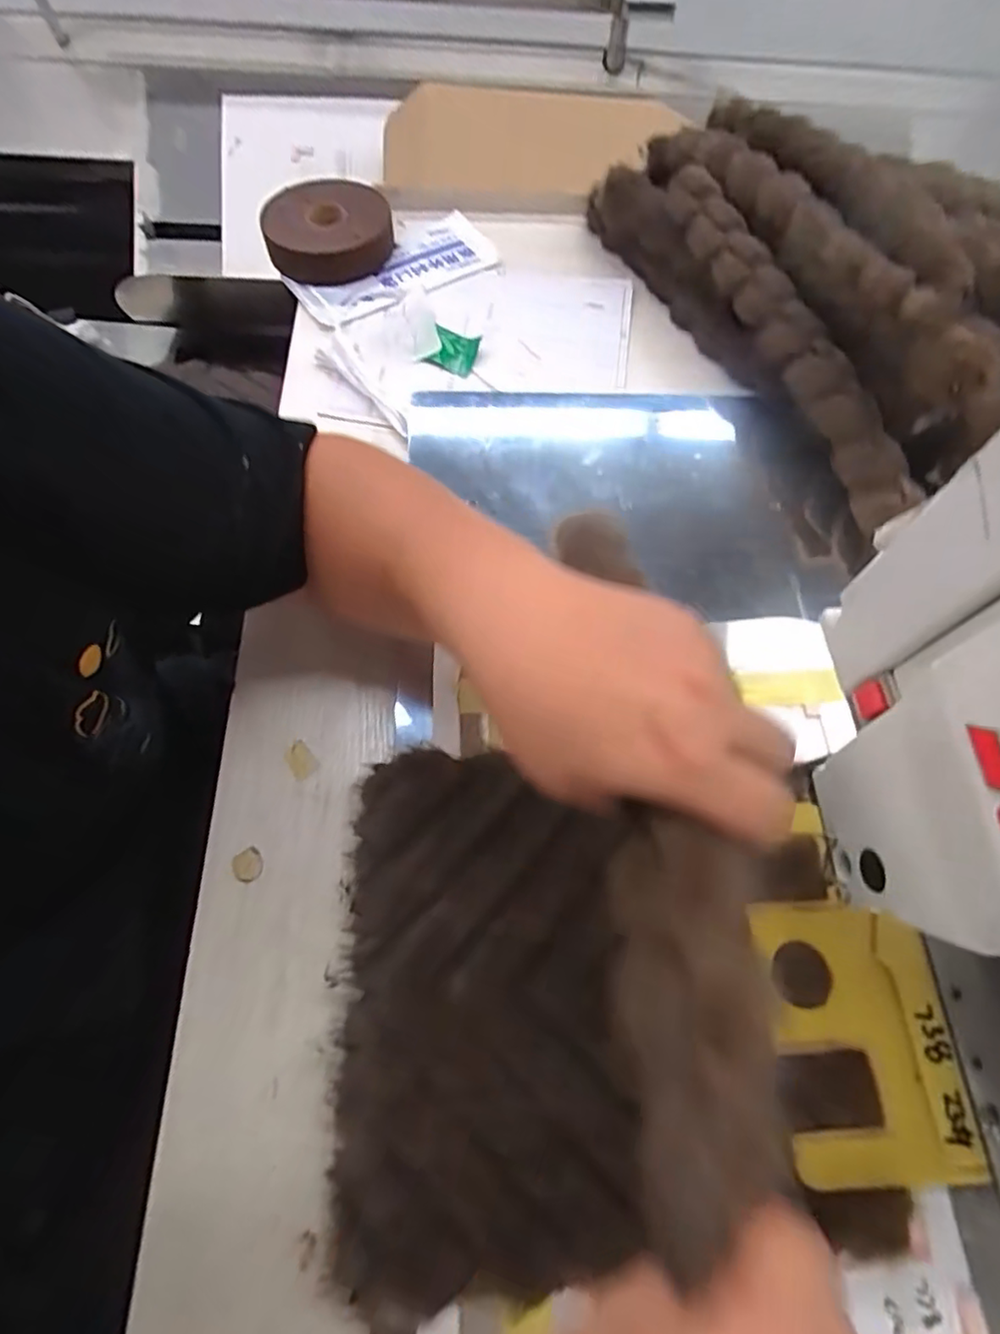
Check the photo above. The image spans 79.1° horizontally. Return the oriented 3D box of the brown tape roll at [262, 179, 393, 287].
[{"bbox_3d":[-0.174,-0.447,0.620,0.122,0.028,0.128,1,65,-3],"label":"brown tape roll"}]

